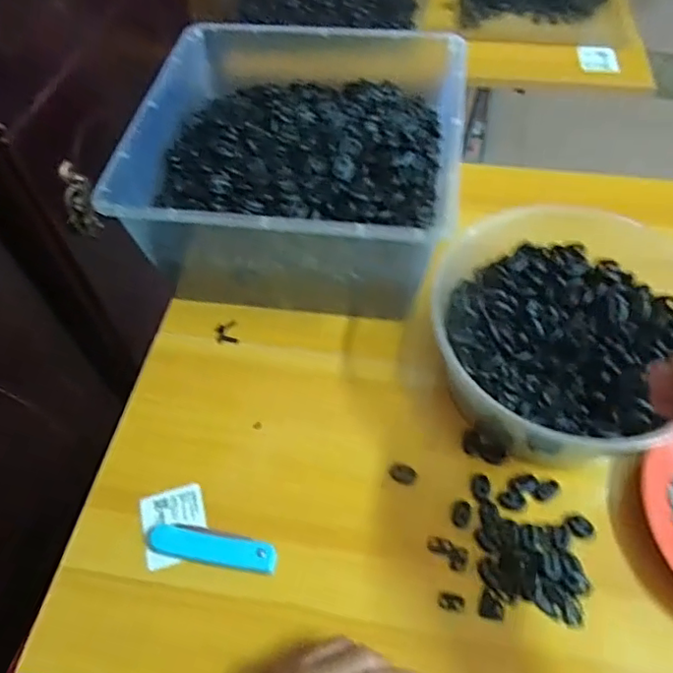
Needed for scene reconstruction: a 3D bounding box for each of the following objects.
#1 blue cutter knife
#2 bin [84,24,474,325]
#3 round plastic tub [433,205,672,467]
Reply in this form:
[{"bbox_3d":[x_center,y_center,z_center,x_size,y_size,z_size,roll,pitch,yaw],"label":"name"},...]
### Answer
[{"bbox_3d":[-0.096,0.161,0.450,0.100,0.009,0.026,10,56,9],"label":"blue cutter knife"},{"bbox_3d":[-0.035,-0.173,0.595,0.294,0.139,0.305,5,55,6],"label":"bin"},{"bbox_3d":[0.193,-0.009,0.498,0.213,0.105,0.202,-1,55,1],"label":"round plastic tub"}]

